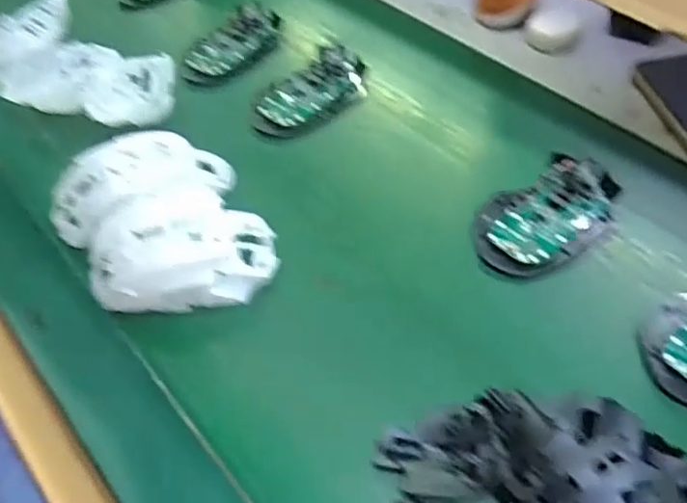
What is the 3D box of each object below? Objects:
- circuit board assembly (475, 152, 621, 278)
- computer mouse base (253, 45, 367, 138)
[{"bbox_3d":[0.147,-0.028,0.440,0.118,0.024,0.067,-30,54,-15],"label":"circuit board assembly"},{"bbox_3d":[-0.028,-0.141,0.543,0.116,0.017,0.054,-37,56,-20],"label":"computer mouse base"}]

